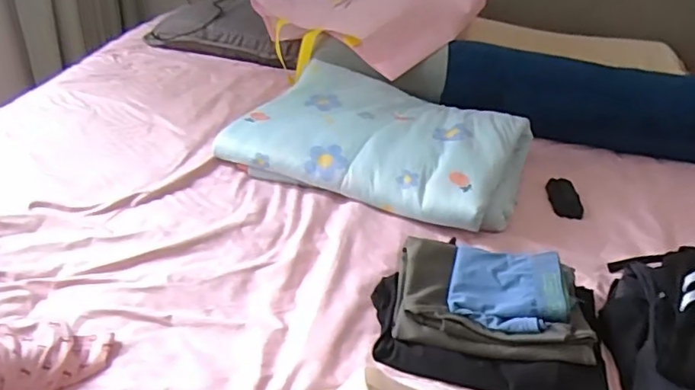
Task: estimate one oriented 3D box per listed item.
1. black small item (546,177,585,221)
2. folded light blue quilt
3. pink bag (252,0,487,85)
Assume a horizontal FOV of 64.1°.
[{"bbox_3d":[0.412,0.004,1.053,0.058,0.017,0.112,9,33,4],"label":"black small item"},{"bbox_3d":[0.063,-0.119,1.064,0.540,0.095,0.353,16,36,18],"label":"folded light blue quilt"},{"bbox_3d":[0.074,-0.463,1.343,0.510,0.199,0.432,-8,36,-16],"label":"pink bag"}]

